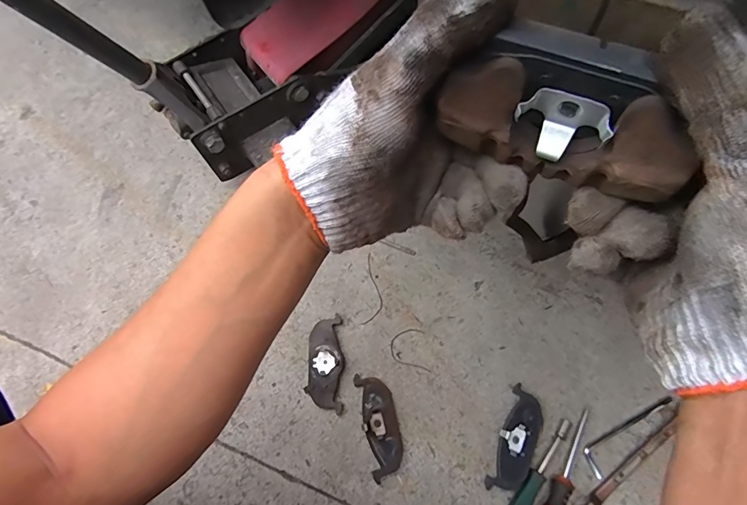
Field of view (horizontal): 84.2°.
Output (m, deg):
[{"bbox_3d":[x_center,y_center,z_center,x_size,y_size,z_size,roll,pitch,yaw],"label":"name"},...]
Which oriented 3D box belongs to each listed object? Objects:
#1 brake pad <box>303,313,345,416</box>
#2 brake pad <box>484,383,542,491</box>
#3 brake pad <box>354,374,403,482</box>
[{"bbox_3d":[-0.074,0.168,0.626,0.053,0.015,0.138,-3,72,-1],"label":"brake pad"},{"bbox_3d":[0.199,0.260,0.569,0.049,0.018,0.135,22,73,7],"label":"brake pad"},{"bbox_3d":[0.010,0.246,0.593,0.049,0.011,0.136,-11,72,-4],"label":"brake pad"}]

